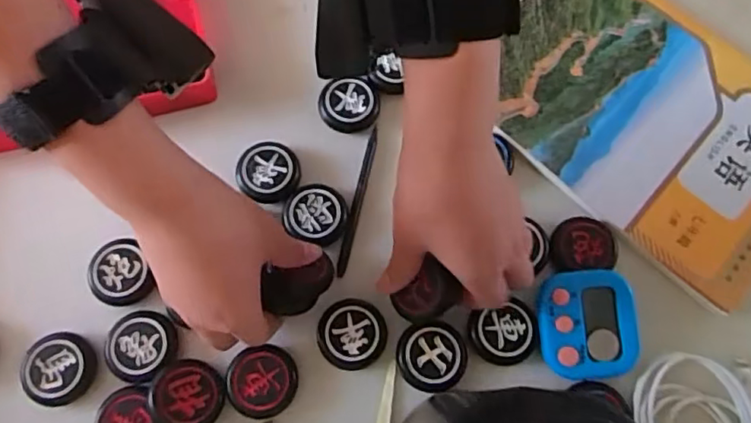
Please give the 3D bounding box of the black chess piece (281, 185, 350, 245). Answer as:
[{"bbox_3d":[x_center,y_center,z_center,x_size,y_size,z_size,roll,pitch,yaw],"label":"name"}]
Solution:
[{"bbox_3d":[-0.041,0.002,0.407,0.044,0.010,0.042,0,72,-1],"label":"black chess piece"}]

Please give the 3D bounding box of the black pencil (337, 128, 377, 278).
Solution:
[{"bbox_3d":[-0.012,-0.008,0.418,0.007,0.013,0.111,12,72,3],"label":"black pencil"}]

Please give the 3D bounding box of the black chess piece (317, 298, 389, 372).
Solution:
[{"bbox_3d":[-0.016,0.081,0.385,0.044,0.014,0.043,0,72,-1],"label":"black chess piece"}]

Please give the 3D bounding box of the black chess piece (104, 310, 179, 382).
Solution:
[{"bbox_3d":[-0.151,0.086,0.375,0.044,0.011,0.042,0,72,-1],"label":"black chess piece"}]

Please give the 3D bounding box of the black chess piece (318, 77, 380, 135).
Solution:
[{"bbox_3d":[-0.019,-0.078,0.434,0.042,0.014,0.039,-16,73,-6],"label":"black chess piece"}]

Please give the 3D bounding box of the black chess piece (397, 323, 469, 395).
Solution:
[{"bbox_3d":[0.037,0.094,0.377,0.044,0.022,0.041,-5,72,-3],"label":"black chess piece"}]

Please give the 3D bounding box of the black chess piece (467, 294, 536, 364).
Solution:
[{"bbox_3d":[0.083,0.079,0.381,0.041,0.011,0.039,0,72,-1],"label":"black chess piece"}]

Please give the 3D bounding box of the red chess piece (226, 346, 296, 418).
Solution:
[{"bbox_3d":[-0.072,0.108,0.372,0.043,0.011,0.043,-10,72,-4],"label":"red chess piece"}]

